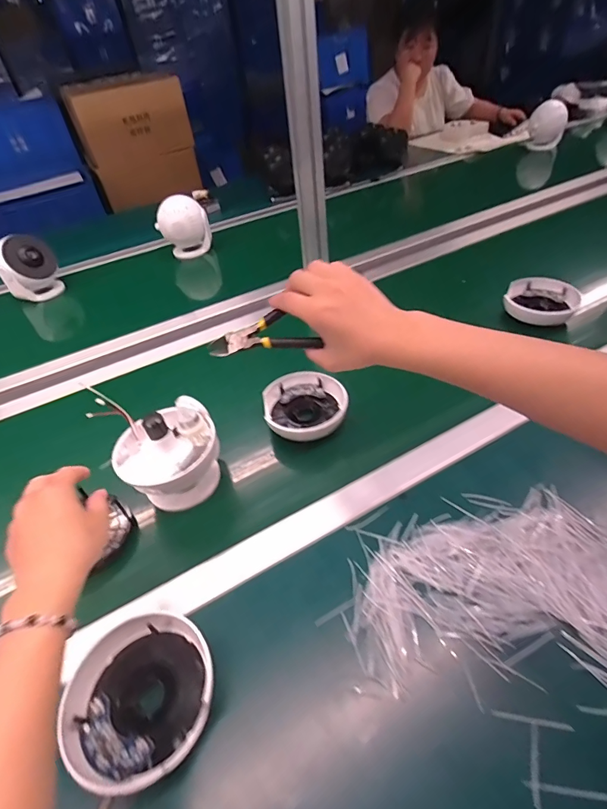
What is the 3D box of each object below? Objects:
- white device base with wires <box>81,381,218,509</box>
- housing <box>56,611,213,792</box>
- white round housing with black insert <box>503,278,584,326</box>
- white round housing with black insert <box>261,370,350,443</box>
[{"bbox_3d":[-0.166,0.050,0.487,0.116,0.118,0.119,-3,43,3],"label":"white device base with wires"},{"bbox_3d":[-0.130,0.240,0.332,0.111,0.041,0.108,-3,43,3],"label":"housing"},{"bbox_3d":[0.398,-0.172,0.676,0.105,0.032,0.101,-3,43,3],"label":"white round housing with black insert"},{"bbox_3d":[0.002,0.001,0.563,0.109,0.034,0.109,-3,43,3],"label":"white round housing with black insert"}]

